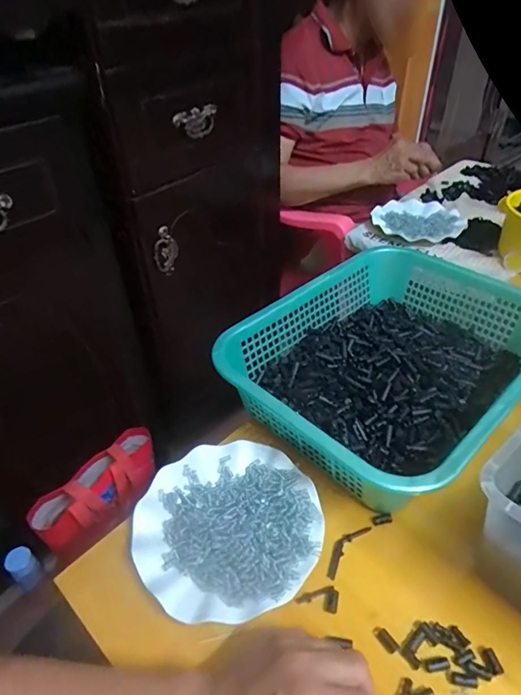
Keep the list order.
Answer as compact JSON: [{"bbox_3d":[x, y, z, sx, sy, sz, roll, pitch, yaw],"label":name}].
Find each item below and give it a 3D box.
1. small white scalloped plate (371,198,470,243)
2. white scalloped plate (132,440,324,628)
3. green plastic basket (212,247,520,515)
[{"bbox_3d":[0.329,-0.273,0.964,0.184,0.013,0.183,-1,40,1],"label":"small white scalloped plate"},{"bbox_3d":[-0.032,0.176,0.457,0.175,0.023,0.183,-1,40,1],"label":"white scalloped plate"},{"bbox_3d":[0.171,0.010,0.581,0.393,0.088,0.295,-32,49,-31],"label":"green plastic basket"}]

